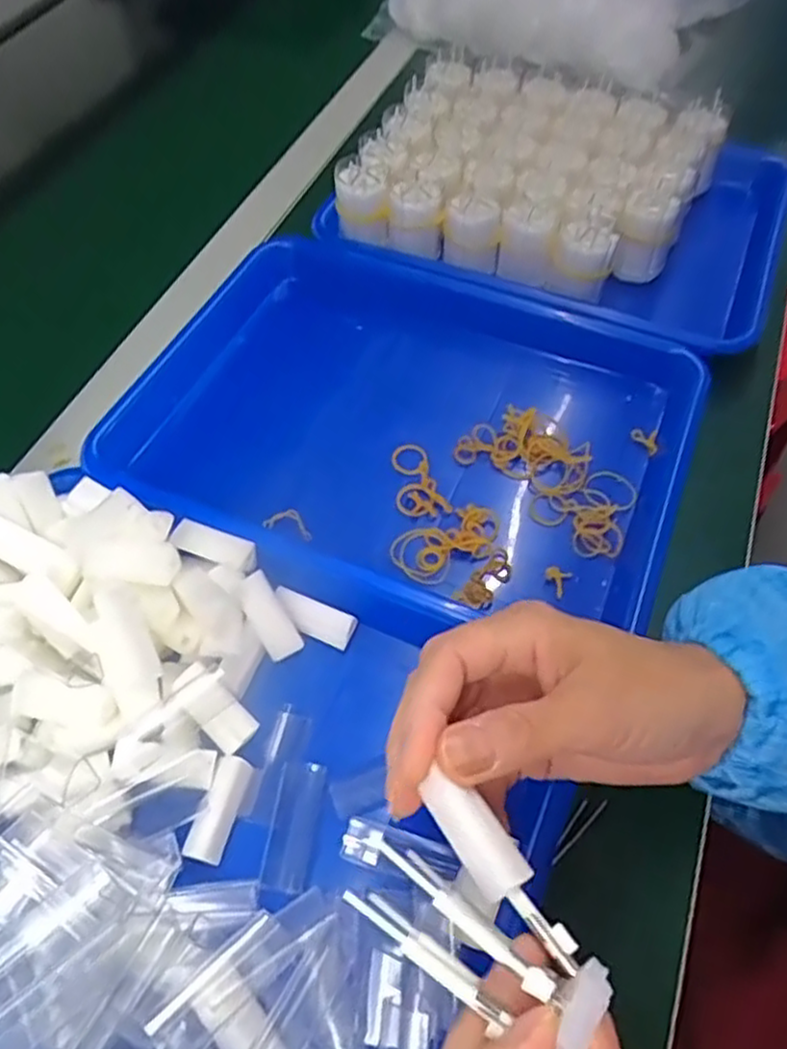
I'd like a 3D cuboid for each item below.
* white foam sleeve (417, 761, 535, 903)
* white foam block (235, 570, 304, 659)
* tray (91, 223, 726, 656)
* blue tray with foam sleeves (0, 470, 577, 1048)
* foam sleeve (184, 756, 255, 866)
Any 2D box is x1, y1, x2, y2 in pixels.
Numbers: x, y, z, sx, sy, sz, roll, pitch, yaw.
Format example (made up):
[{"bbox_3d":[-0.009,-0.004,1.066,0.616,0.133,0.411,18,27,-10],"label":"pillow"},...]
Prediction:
[{"bbox_3d":[0.026,0.101,0.232,0.017,0.009,0.041,-34,64,-19],"label":"white foam sleeve"},{"bbox_3d":[-0.065,0.048,0.368,0.018,0.006,0.045,-30,91,-17],"label":"white foam block"},{"bbox_3d":[0.006,-0.062,0.448,0.339,0.047,0.255,20,60,13],"label":"tray"},{"bbox_3d":[-0.101,0.109,0.322,0.309,0.067,0.225,20,60,13],"label":"blue tray with foam sleeves"},{"bbox_3d":[-0.080,0.130,0.326,0.015,0.012,0.046,13,59,9],"label":"foam sleeve"}]

